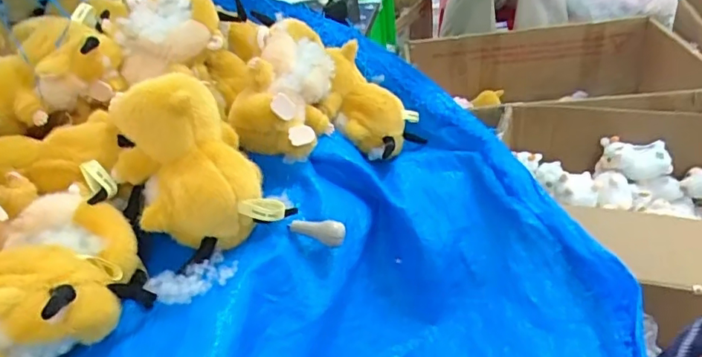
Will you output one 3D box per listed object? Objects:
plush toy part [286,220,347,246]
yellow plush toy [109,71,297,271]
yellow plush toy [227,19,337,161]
[{"bbox_3d":[-0.030,0.045,0.461,0.048,0.017,0.015,3,36,15],"label":"plush toy part"},{"bbox_3d":[-0.126,-0.013,0.433,0.108,0.122,0.112,-21,37,-19],"label":"yellow plush toy"},{"bbox_3d":[-0.068,-0.089,0.541,0.074,0.101,0.118,2,35,13],"label":"yellow plush toy"}]

